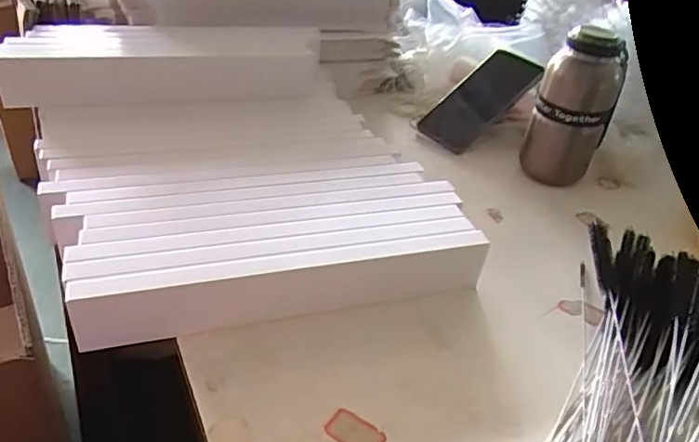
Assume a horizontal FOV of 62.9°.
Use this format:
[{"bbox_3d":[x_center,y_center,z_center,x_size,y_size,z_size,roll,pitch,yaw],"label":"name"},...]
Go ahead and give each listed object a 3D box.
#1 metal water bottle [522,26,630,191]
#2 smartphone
[{"bbox_3d":[0.240,-0.121,0.614,0.075,0.160,0.065,22,38,20],"label":"metal water bottle"},{"bbox_3d":[0.159,-0.149,0.700,0.151,0.014,0.069,-42,70,-7],"label":"smartphone"}]

